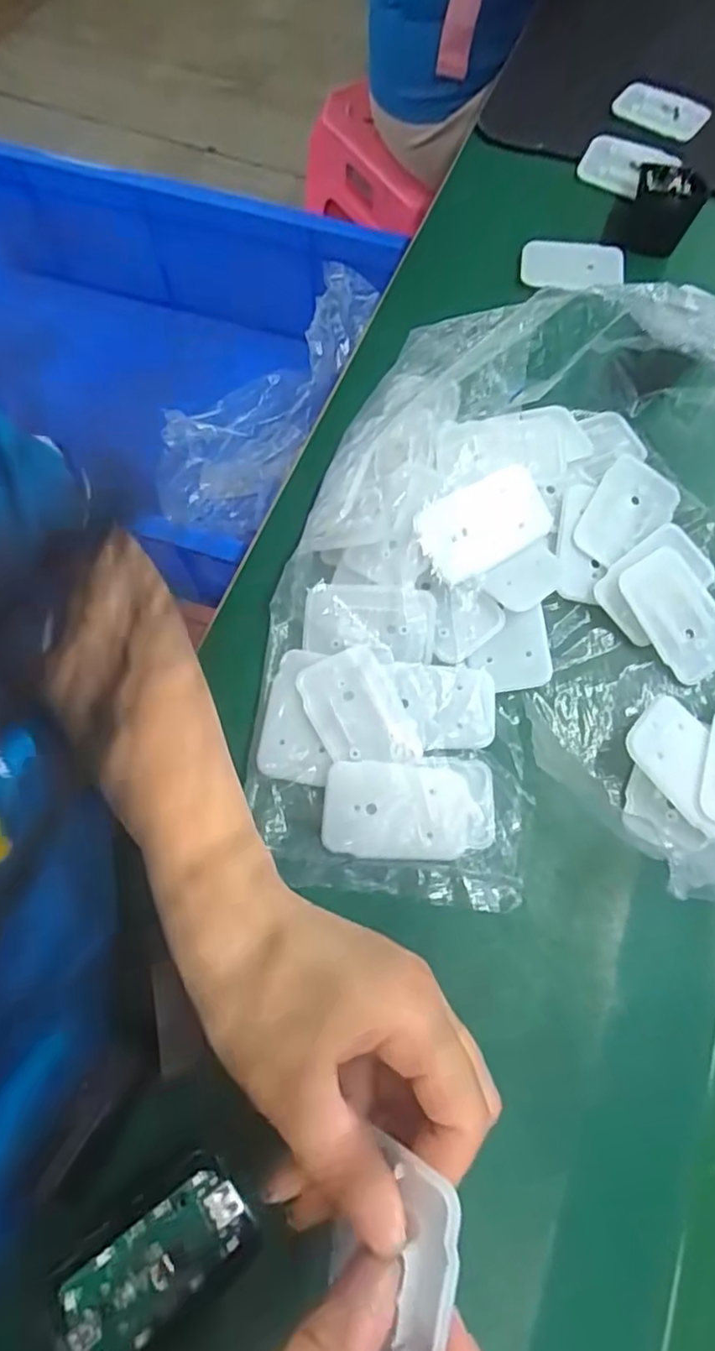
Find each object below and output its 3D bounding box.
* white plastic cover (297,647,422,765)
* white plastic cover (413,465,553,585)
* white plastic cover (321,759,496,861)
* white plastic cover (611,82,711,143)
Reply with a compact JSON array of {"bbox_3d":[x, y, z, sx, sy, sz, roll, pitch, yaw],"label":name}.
[{"bbox_3d":[-0.001,0.018,0.322,0.045,0.005,0.065,-22,70,-10],"label":"white plastic cover"},{"bbox_3d":[0.067,-0.080,0.335,0.069,0.006,0.044,-29,95,-6],"label":"white plastic cover"},{"bbox_3d":[0.026,0.063,0.303,0.083,0.016,0.046,-3,68,-2],"label":"white plastic cover"},{"bbox_3d":[0.239,-0.445,0.496,0.069,0.010,0.032,29,70,11],"label":"white plastic cover"}]

